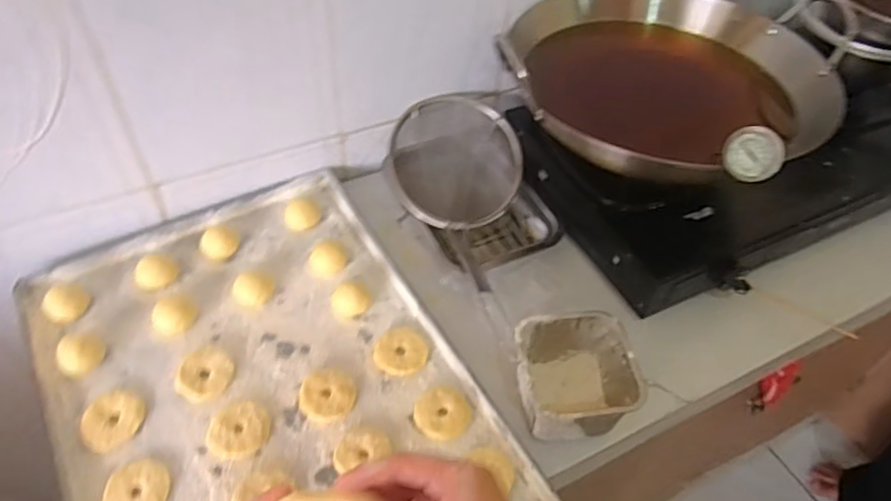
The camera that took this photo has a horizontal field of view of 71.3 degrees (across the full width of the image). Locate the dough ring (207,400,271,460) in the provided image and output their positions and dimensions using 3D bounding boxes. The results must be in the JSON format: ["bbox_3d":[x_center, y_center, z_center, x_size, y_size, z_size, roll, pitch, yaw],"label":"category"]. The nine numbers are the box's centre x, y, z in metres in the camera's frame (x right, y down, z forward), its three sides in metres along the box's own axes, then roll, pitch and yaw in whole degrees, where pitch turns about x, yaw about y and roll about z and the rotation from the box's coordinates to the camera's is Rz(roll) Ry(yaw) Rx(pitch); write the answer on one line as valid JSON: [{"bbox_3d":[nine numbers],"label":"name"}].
[{"bbox_3d":[-0.215,0.188,0.650,0.065,0.011,0.056,-35,59,-29],"label":"dough ring"}]

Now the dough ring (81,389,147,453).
[{"bbox_3d":[-0.348,0.176,0.648,0.057,0.008,0.062,2,49,-2],"label":"dough ring"}]

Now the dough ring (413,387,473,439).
[{"bbox_3d":[-0.003,0.174,0.670,0.059,0.009,0.058,2,49,-2],"label":"dough ring"}]

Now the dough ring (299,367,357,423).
[{"bbox_3d":[-0.129,0.158,0.683,0.060,0.012,0.060,2,49,-2],"label":"dough ring"}]

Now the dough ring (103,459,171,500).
[{"bbox_3d":[-0.300,0.235,0.606,0.057,0.008,0.061,2,49,-2],"label":"dough ring"}]

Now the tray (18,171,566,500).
[{"bbox_3d":[-0.183,0.168,0.672,0.422,0.042,0.597,-23,54,-22],"label":"tray"}]

